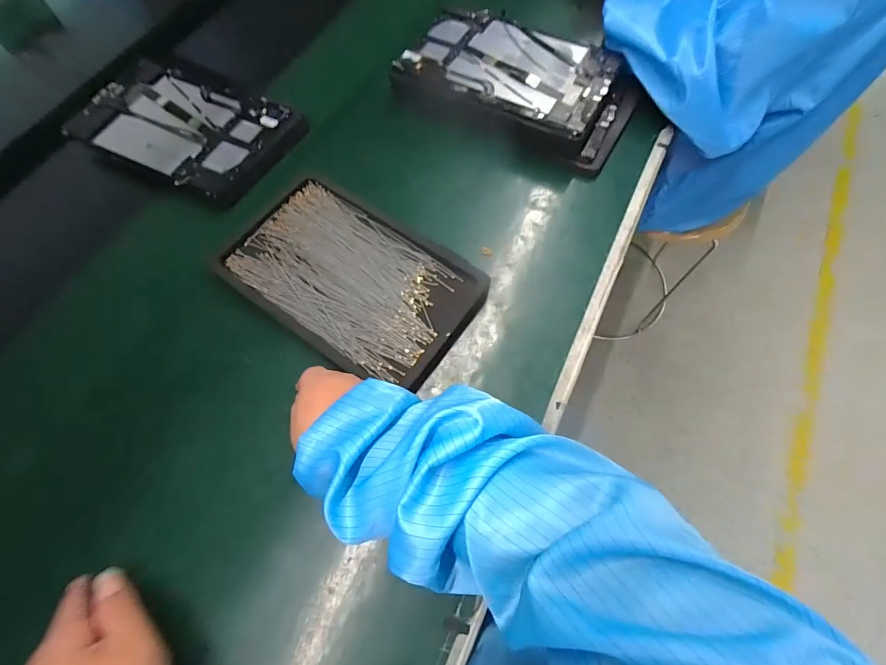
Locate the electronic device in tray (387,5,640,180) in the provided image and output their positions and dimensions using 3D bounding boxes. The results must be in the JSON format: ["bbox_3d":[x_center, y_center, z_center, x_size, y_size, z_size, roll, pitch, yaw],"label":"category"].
[{"bbox_3d":[0.086,-0.296,0.492,0.273,0.048,0.171,28,69,13],"label":"electronic device in tray"}]

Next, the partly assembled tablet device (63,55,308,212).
[{"bbox_3d":[-0.305,-0.250,0.491,0.265,0.018,0.158,23,68,11],"label":"partly assembled tablet device"}]

